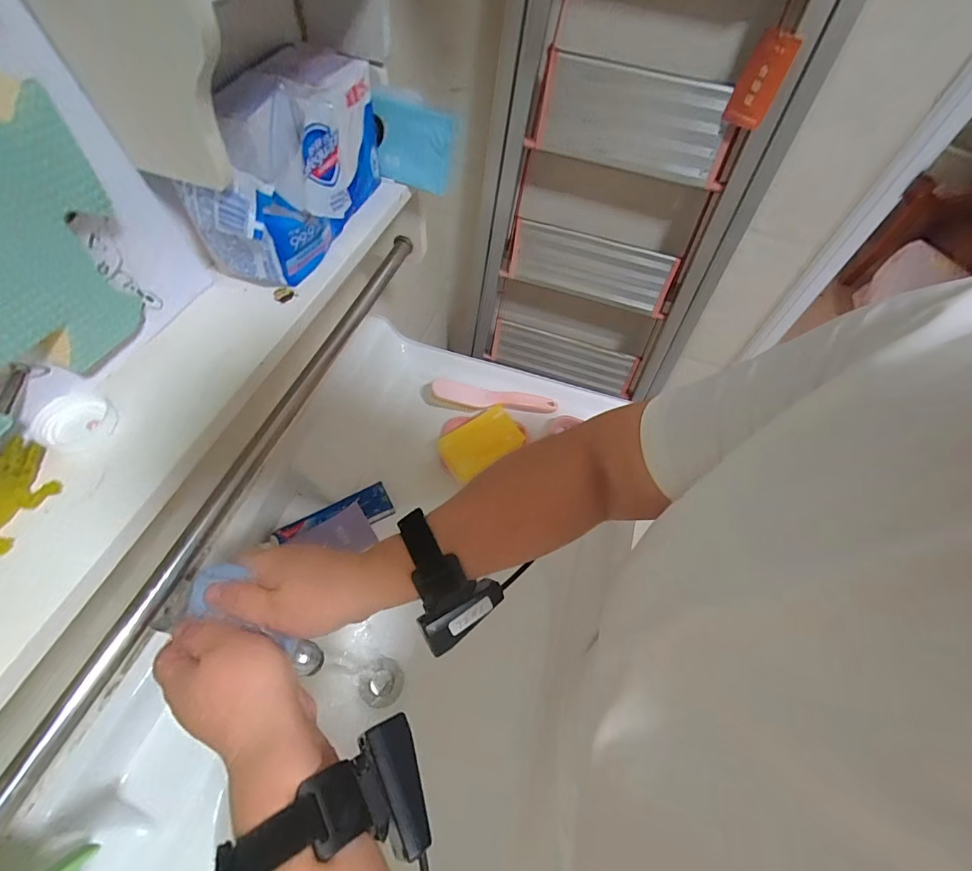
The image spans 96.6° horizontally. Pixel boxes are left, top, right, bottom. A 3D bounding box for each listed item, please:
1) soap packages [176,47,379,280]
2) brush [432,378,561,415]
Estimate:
[{"bbox_3d":[-0.155,-0.214,0.344,0.076,0.105,0.195,16,57,7],"label":"soap packages"},{"bbox_3d":[0.013,-0.058,0.671,0.191,0.038,0.032,3,57,-1],"label":"brush"}]

